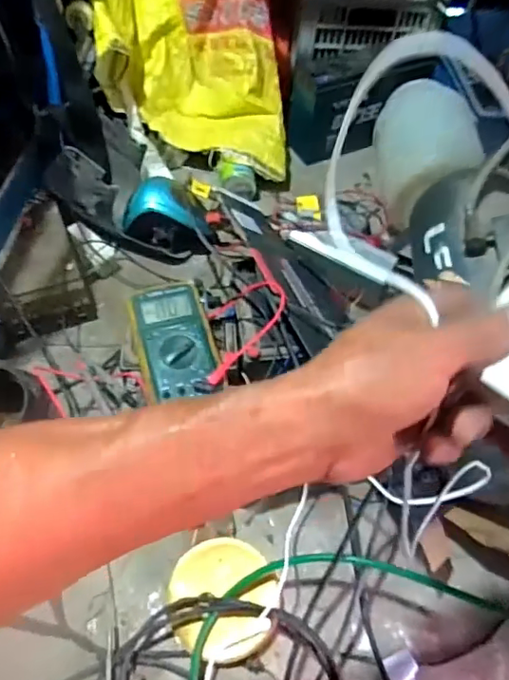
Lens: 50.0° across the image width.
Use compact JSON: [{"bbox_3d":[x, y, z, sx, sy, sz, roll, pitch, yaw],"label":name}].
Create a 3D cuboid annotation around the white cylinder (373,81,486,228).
[{"bbox_3d":[0.279,-0.343,0.942,0.125,0.135,0.287,-9,57,-9],"label":"white cylinder"}]

